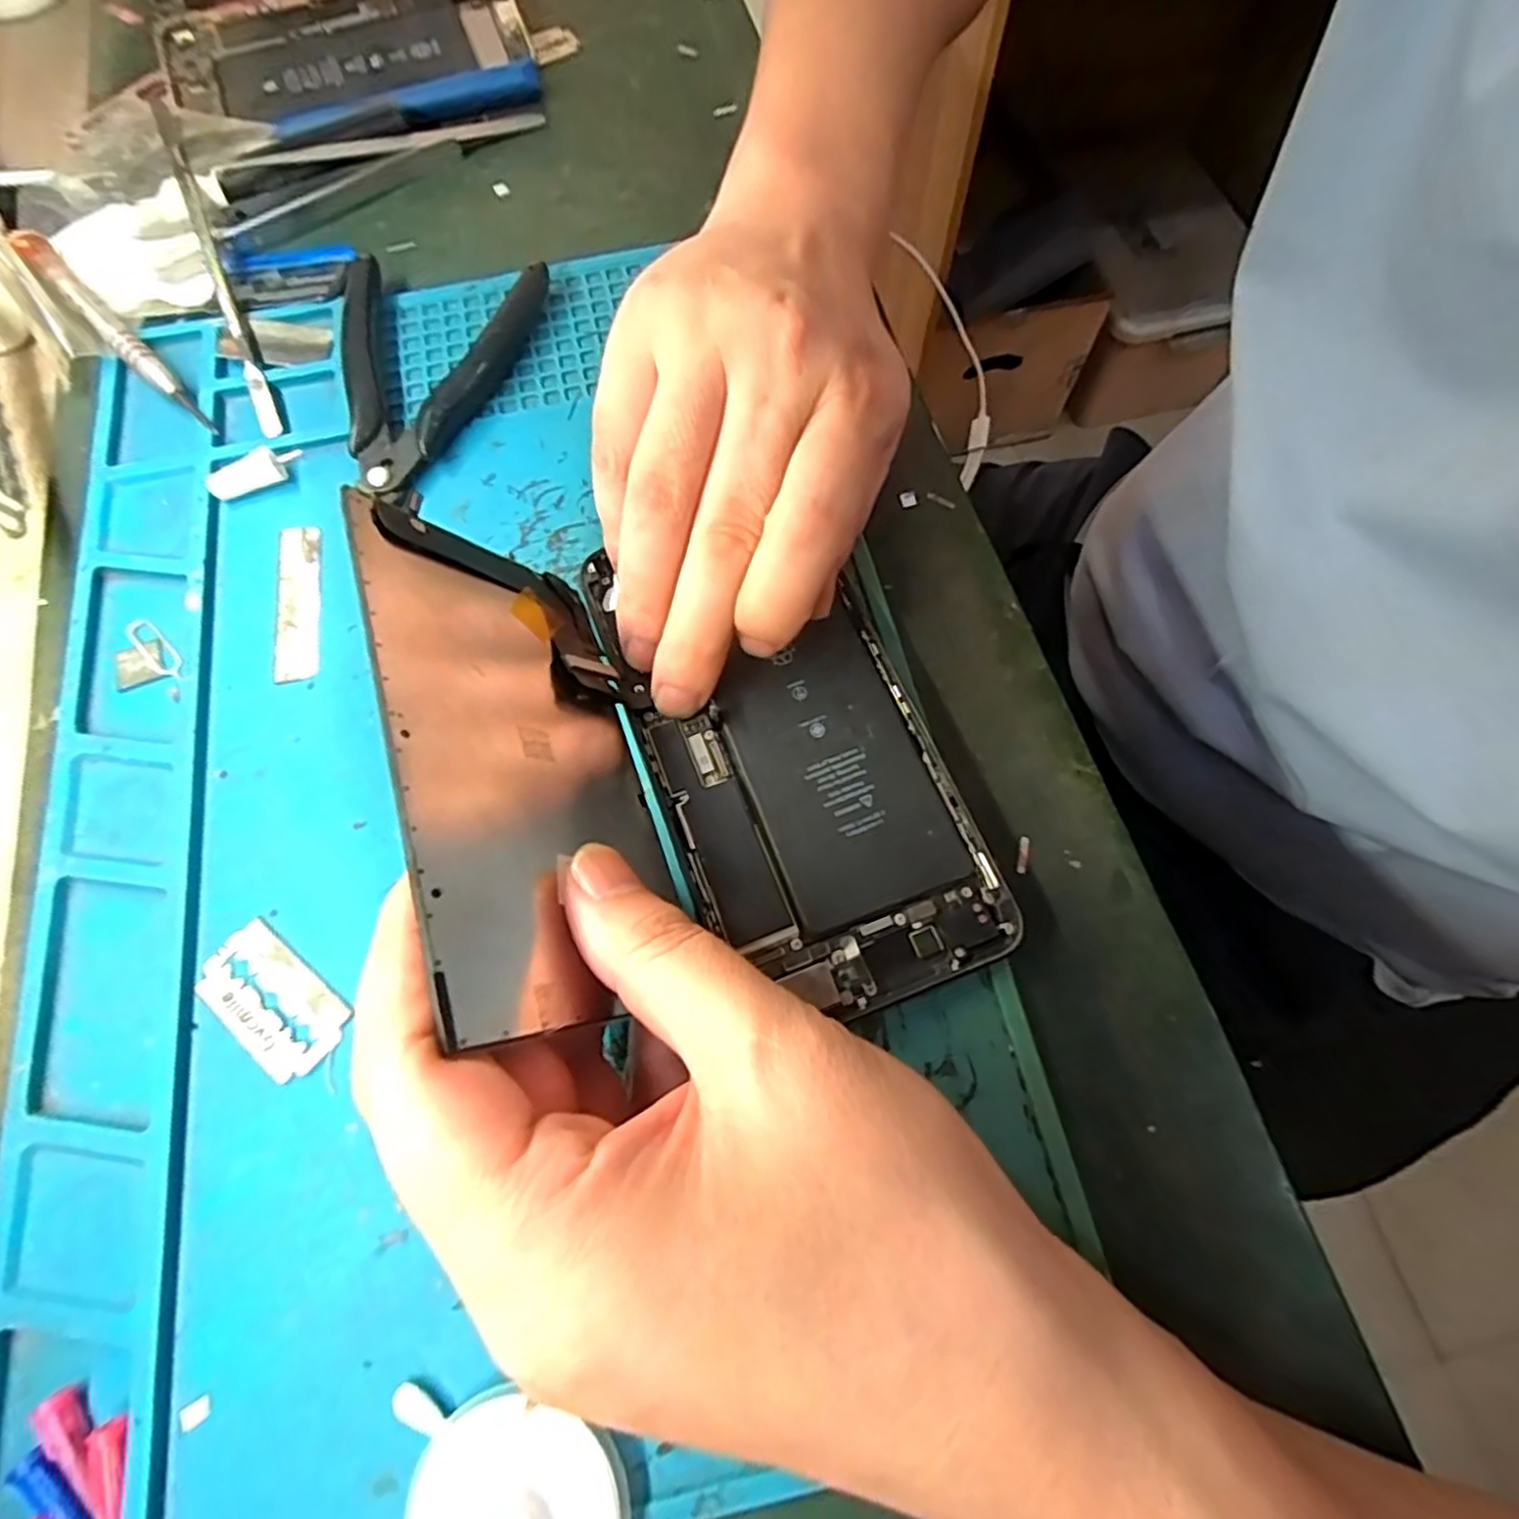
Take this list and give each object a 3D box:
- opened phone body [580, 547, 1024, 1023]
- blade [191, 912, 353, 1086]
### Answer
[{"bbox_3d":[0.008,-0.004,0.202,0.074,0.005,0.145,-21,71,-8],"label":"opened phone body"},{"bbox_3d":[-0.126,0.061,0.183,0.043,0.004,0.022,36,74,13],"label":"blade"}]

